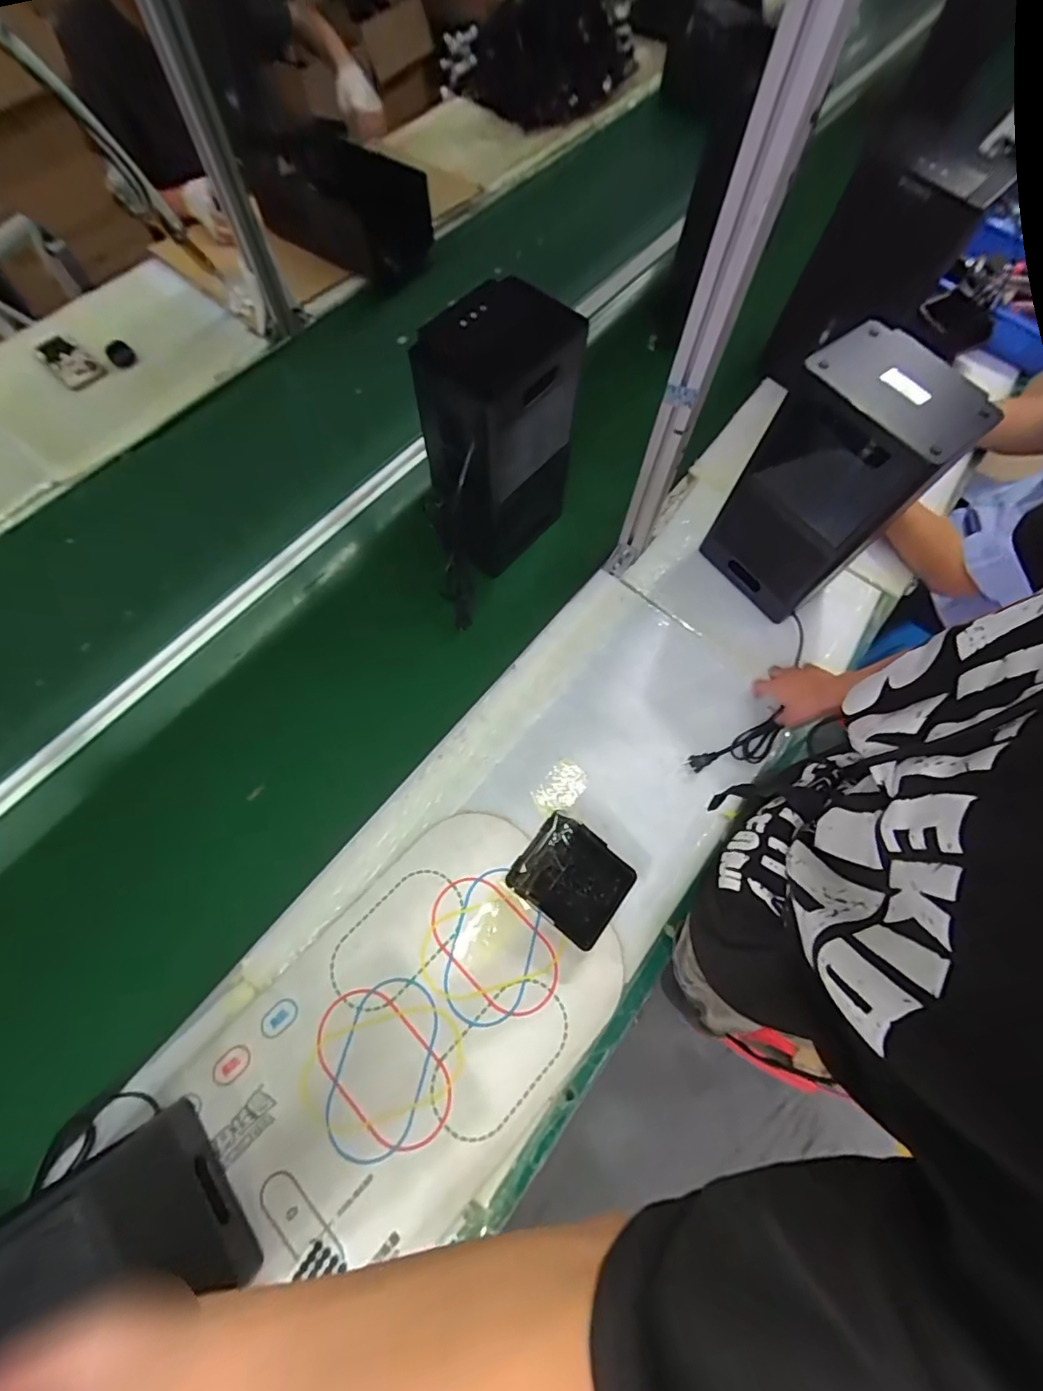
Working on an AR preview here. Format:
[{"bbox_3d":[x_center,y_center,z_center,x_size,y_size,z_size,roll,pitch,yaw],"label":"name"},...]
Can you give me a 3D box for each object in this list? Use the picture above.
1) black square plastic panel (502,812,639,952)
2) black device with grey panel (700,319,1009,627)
[{"bbox_3d":[0.066,0.240,0.702,0.136,0.058,0.120,36,71,11],"label":"black square plastic panel"},{"bbox_3d":[0.423,-0.283,0.754,0.134,0.355,0.190,-35,74,-15],"label":"black device with grey panel"}]

